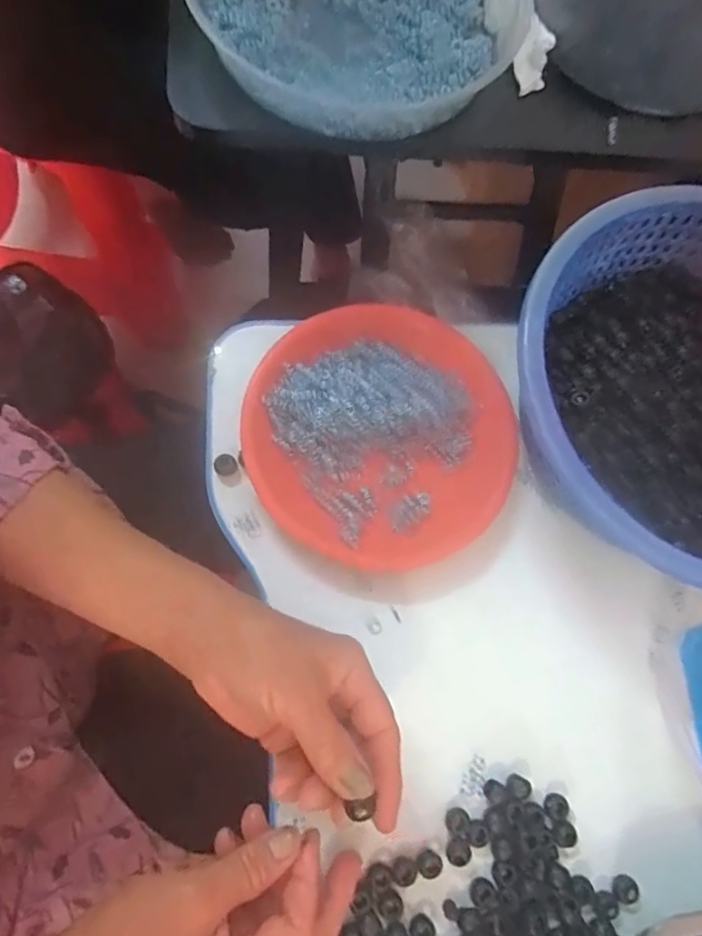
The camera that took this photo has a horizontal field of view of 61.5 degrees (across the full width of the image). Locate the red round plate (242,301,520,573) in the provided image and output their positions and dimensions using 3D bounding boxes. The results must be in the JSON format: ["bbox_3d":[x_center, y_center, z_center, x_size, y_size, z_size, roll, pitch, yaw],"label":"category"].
[{"bbox_3d":[0.024,-0.026,0.431,0.195,0.042,0.186,2,74,-6],"label":"red round plate"}]

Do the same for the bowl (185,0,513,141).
[{"bbox_3d":[-0.002,-0.330,0.404,0.204,0.054,0.216,1,74,-7],"label":"bowl"}]

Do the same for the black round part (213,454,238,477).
[{"bbox_3d":[-0.091,-0.002,0.427,0.016,0.007,0.014,-15,77,-11],"label":"black round part"}]

